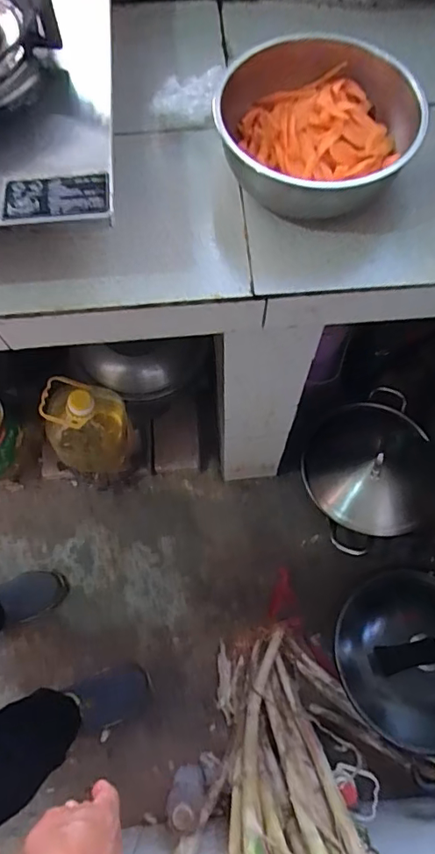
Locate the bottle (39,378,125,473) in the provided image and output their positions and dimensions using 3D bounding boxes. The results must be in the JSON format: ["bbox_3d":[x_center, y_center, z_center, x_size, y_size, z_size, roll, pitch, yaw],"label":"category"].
[{"bbox_3d":[-0.276,-0.005,1.102,0.178,0.310,0.122,-12,71,-4],"label":"bottle"}]

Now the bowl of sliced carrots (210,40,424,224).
[{"bbox_3d":[0.104,-0.316,0.567,0.203,0.089,0.187,0,70,0],"label":"bowl of sliced carrots"}]

